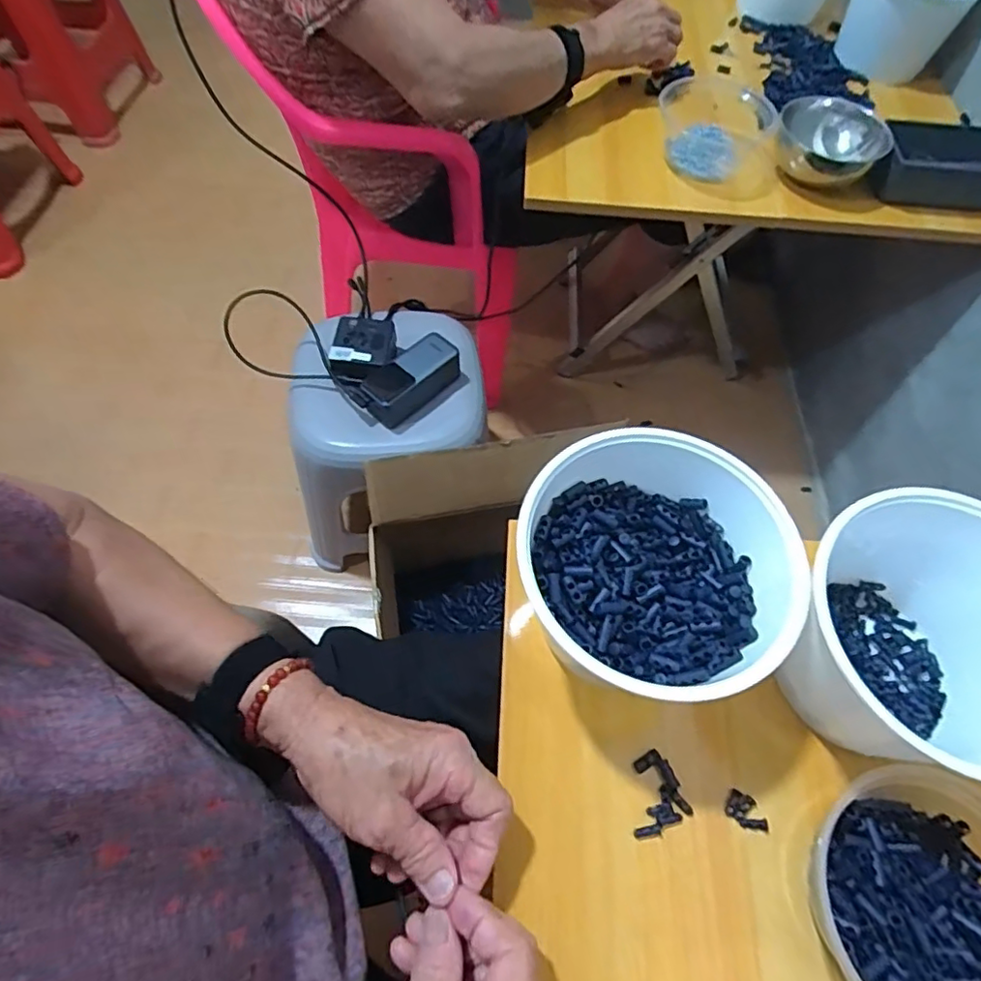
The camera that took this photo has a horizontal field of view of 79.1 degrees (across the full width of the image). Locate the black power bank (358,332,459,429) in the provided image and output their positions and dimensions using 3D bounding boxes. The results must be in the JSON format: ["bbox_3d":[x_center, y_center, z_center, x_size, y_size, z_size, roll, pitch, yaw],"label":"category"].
[{"bbox_3d":[-0.102,-0.142,0.762,0.130,0.048,0.060,-39,70,-21],"label":"black power bank"}]

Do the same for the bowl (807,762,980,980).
[{"bbox_3d":[0.256,0.239,0.340,0.148,0.058,0.136,1,60,-2],"label":"bowl"}]

